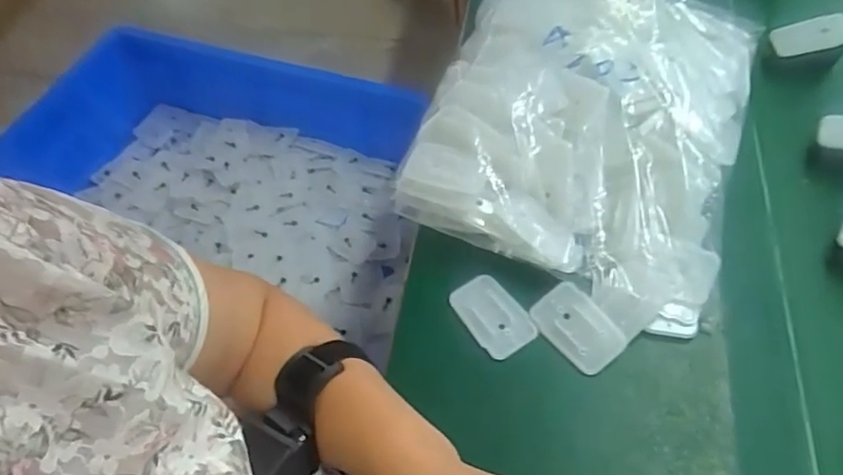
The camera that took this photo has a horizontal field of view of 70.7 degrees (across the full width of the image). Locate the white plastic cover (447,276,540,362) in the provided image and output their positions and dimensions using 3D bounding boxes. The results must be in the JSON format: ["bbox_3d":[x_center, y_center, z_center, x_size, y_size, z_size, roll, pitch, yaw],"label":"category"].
[{"bbox_3d":[0.058,0.064,0.480,0.046,0.008,0.071,-31,61,-15],"label":"white plastic cover"}]

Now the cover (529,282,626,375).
[{"bbox_3d":[0.122,0.070,0.463,0.044,0.004,0.070,-41,65,-3],"label":"cover"}]

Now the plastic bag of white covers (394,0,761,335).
[{"bbox_3d":[0.144,-0.103,0.534,0.263,0.083,0.321,16,61,14],"label":"plastic bag of white covers"}]

